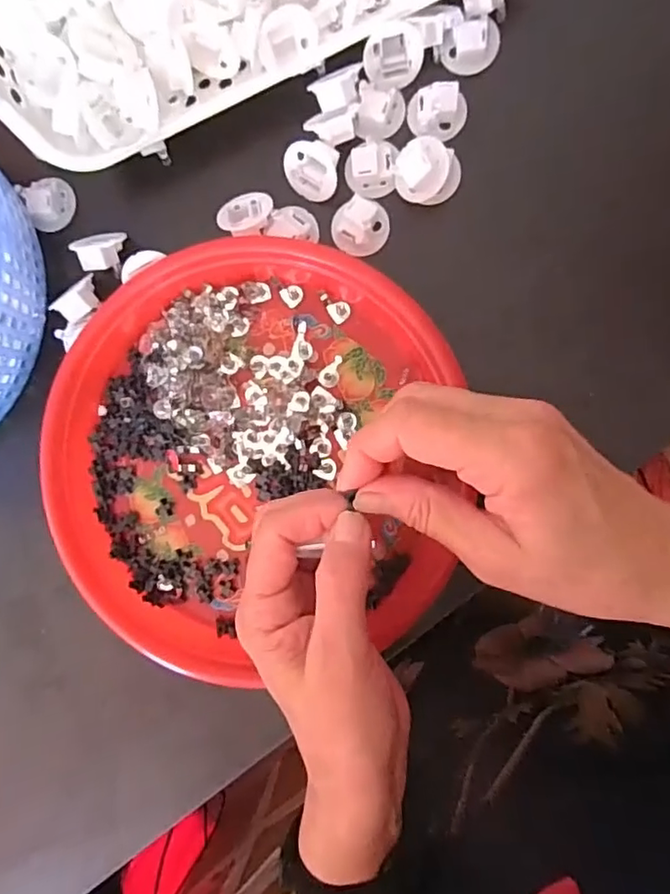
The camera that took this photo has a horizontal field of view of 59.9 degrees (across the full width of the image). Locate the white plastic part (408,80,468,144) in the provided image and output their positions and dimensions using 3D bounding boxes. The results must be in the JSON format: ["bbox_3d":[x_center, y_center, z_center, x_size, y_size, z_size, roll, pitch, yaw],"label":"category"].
[{"bbox_3d":[0.057,-0.189,0.327,0.029,0.016,0.030,-34,86,6],"label":"white plastic part"}]

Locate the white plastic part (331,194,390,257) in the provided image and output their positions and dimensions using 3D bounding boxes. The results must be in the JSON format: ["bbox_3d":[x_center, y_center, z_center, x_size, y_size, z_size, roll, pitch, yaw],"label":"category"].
[{"bbox_3d":[0.015,-0.126,0.331,0.032,0.017,0.028,-32,86,6],"label":"white plastic part"}]

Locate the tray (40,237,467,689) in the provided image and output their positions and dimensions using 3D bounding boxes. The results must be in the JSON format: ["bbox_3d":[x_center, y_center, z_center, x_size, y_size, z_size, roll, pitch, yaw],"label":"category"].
[{"bbox_3d":[-0.046,0.003,0.331,0.231,0.028,0.236,0,90,7],"label":"tray"}]

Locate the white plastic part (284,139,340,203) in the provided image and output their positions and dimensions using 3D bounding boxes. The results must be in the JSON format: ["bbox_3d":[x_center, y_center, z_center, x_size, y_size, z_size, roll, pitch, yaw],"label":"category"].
[{"bbox_3d":[-0.011,-0.160,0.334,0.031,0.031,0.017,17,49,17],"label":"white plastic part"}]

